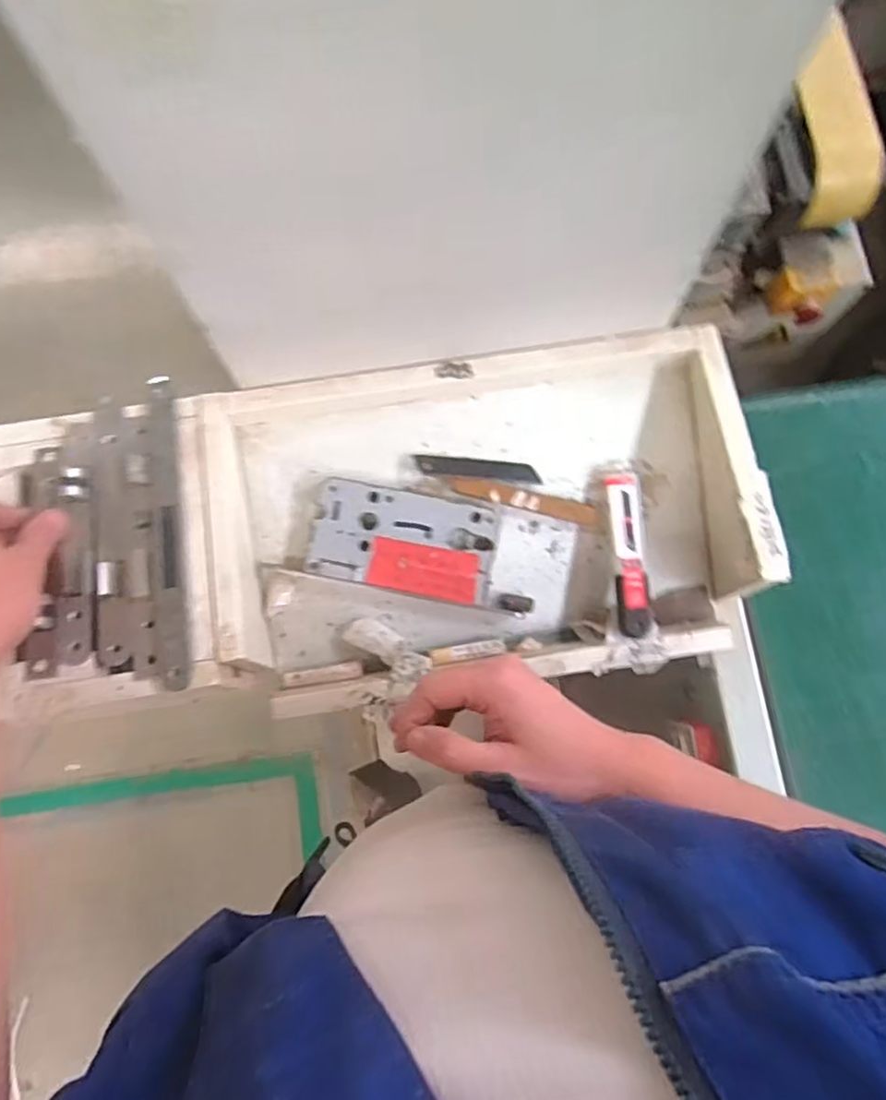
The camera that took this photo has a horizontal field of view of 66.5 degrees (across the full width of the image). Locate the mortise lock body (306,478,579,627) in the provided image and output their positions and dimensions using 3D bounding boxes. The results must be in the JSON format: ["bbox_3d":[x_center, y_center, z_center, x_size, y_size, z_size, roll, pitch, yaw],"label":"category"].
[{"bbox_3d":[0.004,-0.001,0.526,0.204,0.028,0.079,11,79,-10],"label":"mortise lock body"}]

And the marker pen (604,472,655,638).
[{"bbox_3d":[0.146,0.002,0.529,0.026,0.020,0.126,-6,78,0],"label":"marker pen"}]

